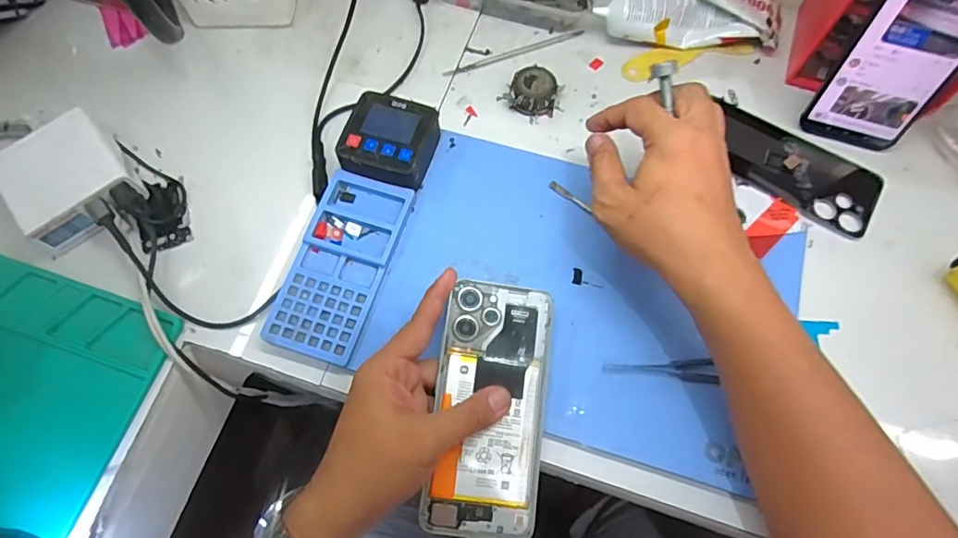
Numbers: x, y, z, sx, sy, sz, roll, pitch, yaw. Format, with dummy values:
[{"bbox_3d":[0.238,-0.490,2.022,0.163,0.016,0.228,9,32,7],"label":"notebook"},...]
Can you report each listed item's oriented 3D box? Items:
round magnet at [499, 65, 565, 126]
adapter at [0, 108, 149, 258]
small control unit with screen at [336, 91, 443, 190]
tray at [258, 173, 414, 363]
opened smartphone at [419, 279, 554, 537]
[{"bbox_3d":[0.050,-0.158,0.475,0.044,0.024,0.042,0,68,1],"label":"round magnet"},{"bbox_3d":[-0.338,-0.072,0.438,0.085,0.045,0.087,-36,71,-13],"label":"adapter"},{"bbox_3d":[-0.074,-0.104,0.445,0.069,0.034,0.070,15,69,7],"label":"small control unit with screen"},{"bbox_3d":[-0.107,-0.006,0.417,0.070,0.011,0.152,16,69,8],"label":"tray"},{"bbox_3d":[0.008,0.092,0.362,0.072,0.012,0.166,6,75,3],"label":"opened smartphone"}]

